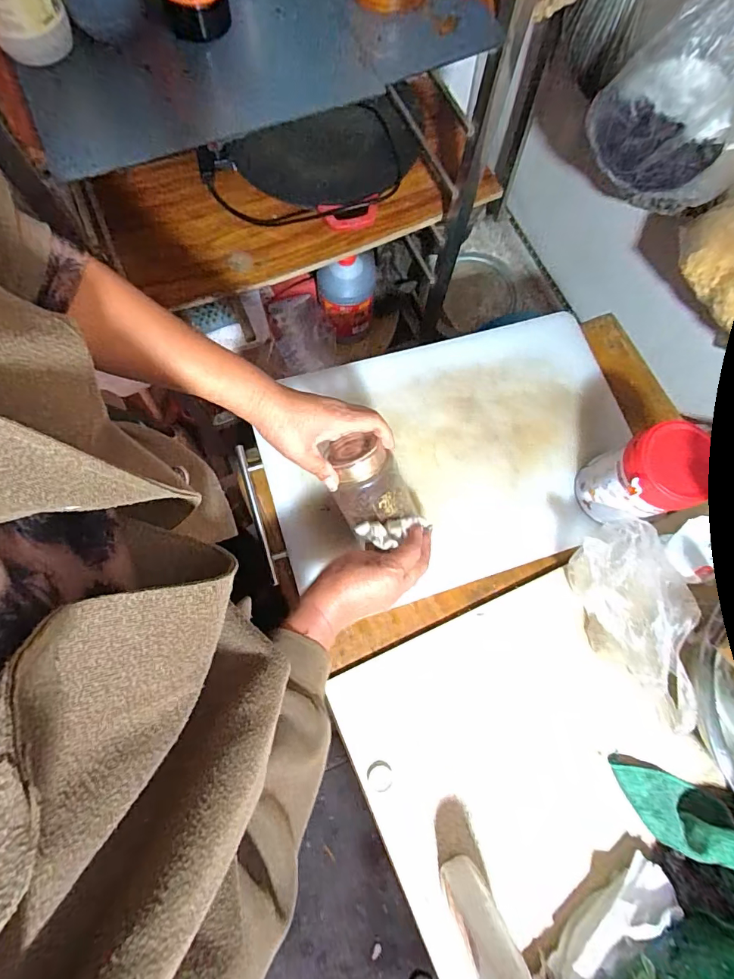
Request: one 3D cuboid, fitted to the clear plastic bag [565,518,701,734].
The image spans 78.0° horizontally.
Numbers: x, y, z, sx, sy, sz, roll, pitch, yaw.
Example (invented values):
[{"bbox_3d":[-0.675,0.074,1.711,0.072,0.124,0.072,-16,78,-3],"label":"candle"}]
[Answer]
[{"bbox_3d":[0.322,0.159,0.547,0.091,0.122,0.214,-10,77,-3],"label":"clear plastic bag"}]

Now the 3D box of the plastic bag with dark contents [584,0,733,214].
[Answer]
[{"bbox_3d":[0.426,-0.517,0.613,0.223,0.273,0.076,39,79,8],"label":"plastic bag with dark contents"}]

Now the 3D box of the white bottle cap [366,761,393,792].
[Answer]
[{"bbox_3d":[0.015,0.339,0.536,0.028,0.011,0.031,-9,77,-3],"label":"white bottle cap"}]

